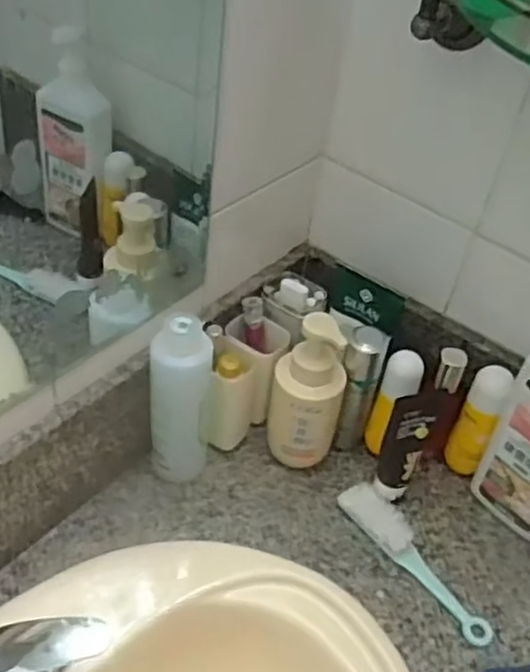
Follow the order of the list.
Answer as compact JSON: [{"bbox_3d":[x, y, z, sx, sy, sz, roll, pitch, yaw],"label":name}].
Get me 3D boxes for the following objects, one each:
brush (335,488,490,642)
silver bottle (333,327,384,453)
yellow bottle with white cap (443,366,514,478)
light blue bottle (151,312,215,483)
[{"bbox_3d":[0.159,0.231,0.766,0.044,0.026,0.200,-25,52,-30],"label":"brush"},{"bbox_3d":[0.102,0.063,0.823,0.043,0.156,0.046,12,44,5],"label":"silver bottle"},{"bbox_3d":[0.232,0.094,0.809,0.036,0.143,0.042,17,44,10],"label":"yellow bottle with white cap"},{"bbox_3d":[-0.087,0.075,0.759,0.060,0.214,0.054,2,44,-6],"label":"light blue bottle"}]

